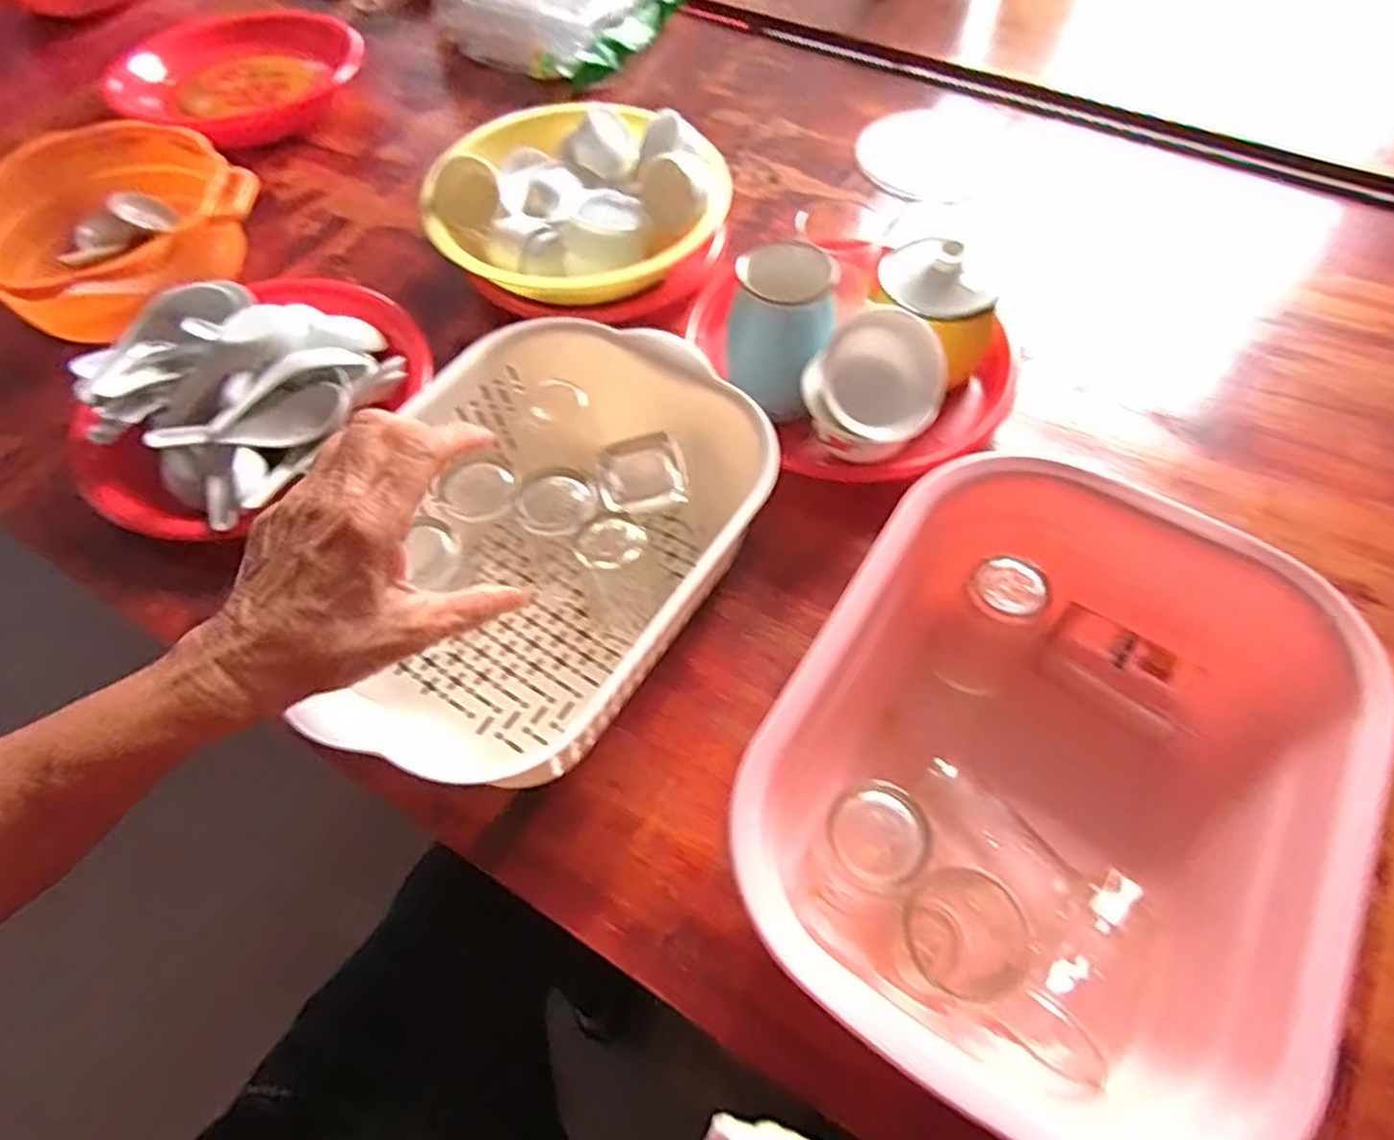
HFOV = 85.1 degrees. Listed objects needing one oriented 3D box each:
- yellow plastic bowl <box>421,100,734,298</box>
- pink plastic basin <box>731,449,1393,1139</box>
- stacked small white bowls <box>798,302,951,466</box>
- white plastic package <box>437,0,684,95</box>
[{"bbox_3d":[-0.112,-0.322,0.643,0.244,0.053,0.225,36,67,21],"label":"yellow plastic bowl"},{"bbox_3d":[0.171,0.100,0.391,0.232,0.116,0.300,28,64,17],"label":"pink plastic basin"},{"bbox_3d":[0.120,-0.124,0.517,0.095,0.062,0.095,44,106,7],"label":"stacked small white bowls"},{"bbox_3d":[-0.160,-0.649,0.862,0.223,0.061,0.214,33,66,20],"label":"white plastic package"}]

